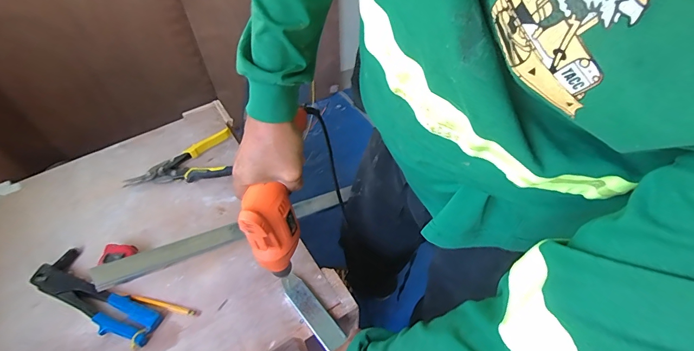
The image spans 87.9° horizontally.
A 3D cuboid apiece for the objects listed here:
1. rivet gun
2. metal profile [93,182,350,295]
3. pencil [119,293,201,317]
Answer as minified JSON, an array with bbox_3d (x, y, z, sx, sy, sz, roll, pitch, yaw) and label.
[{"bbox_3d":[-0.425,0.207,0.612,0.250,0.029,0.073,22,56,17],"label":"rivet gun"},{"bbox_3d":[-0.187,0.098,0.666,0.475,0.037,0.034,-17,51,-36],"label":"metal profile"},{"bbox_3d":[-0.318,0.219,0.615,0.142,0.013,0.014,12,53,10],"label":"pencil"}]

